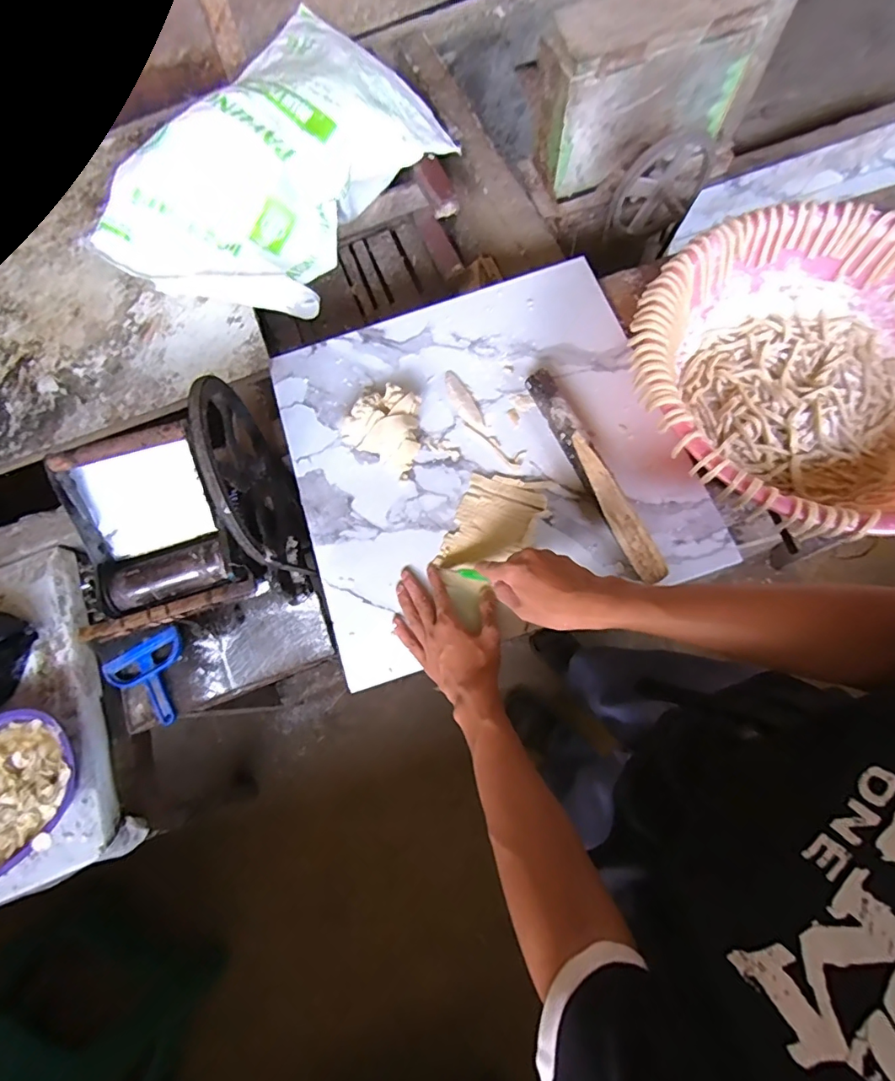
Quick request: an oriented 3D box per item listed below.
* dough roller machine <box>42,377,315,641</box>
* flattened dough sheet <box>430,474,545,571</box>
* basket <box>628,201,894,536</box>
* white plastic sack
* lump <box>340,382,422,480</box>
[{"bbox_3d":[-0.358,-0.029,0.757,0.253,0.356,0.292,-15,73,-2],"label":"dough roller machine"},{"bbox_3d":[0.056,-0.017,0.651,0.098,0.016,0.141,21,75,8],"label":"flattened dough sheet"},{"bbox_3d":[0.433,-0.196,0.619,0.401,0.120,0.397,-1,73,2],"label":"basket"},{"bbox_3d":[-0.325,-0.744,1.029,0.432,0.190,0.674,28,76,10],"label":"white plastic sack"},{"bbox_3d":[-0.077,-0.156,0.689,0.112,0.046,0.097,34,78,12],"label":"lump"}]

